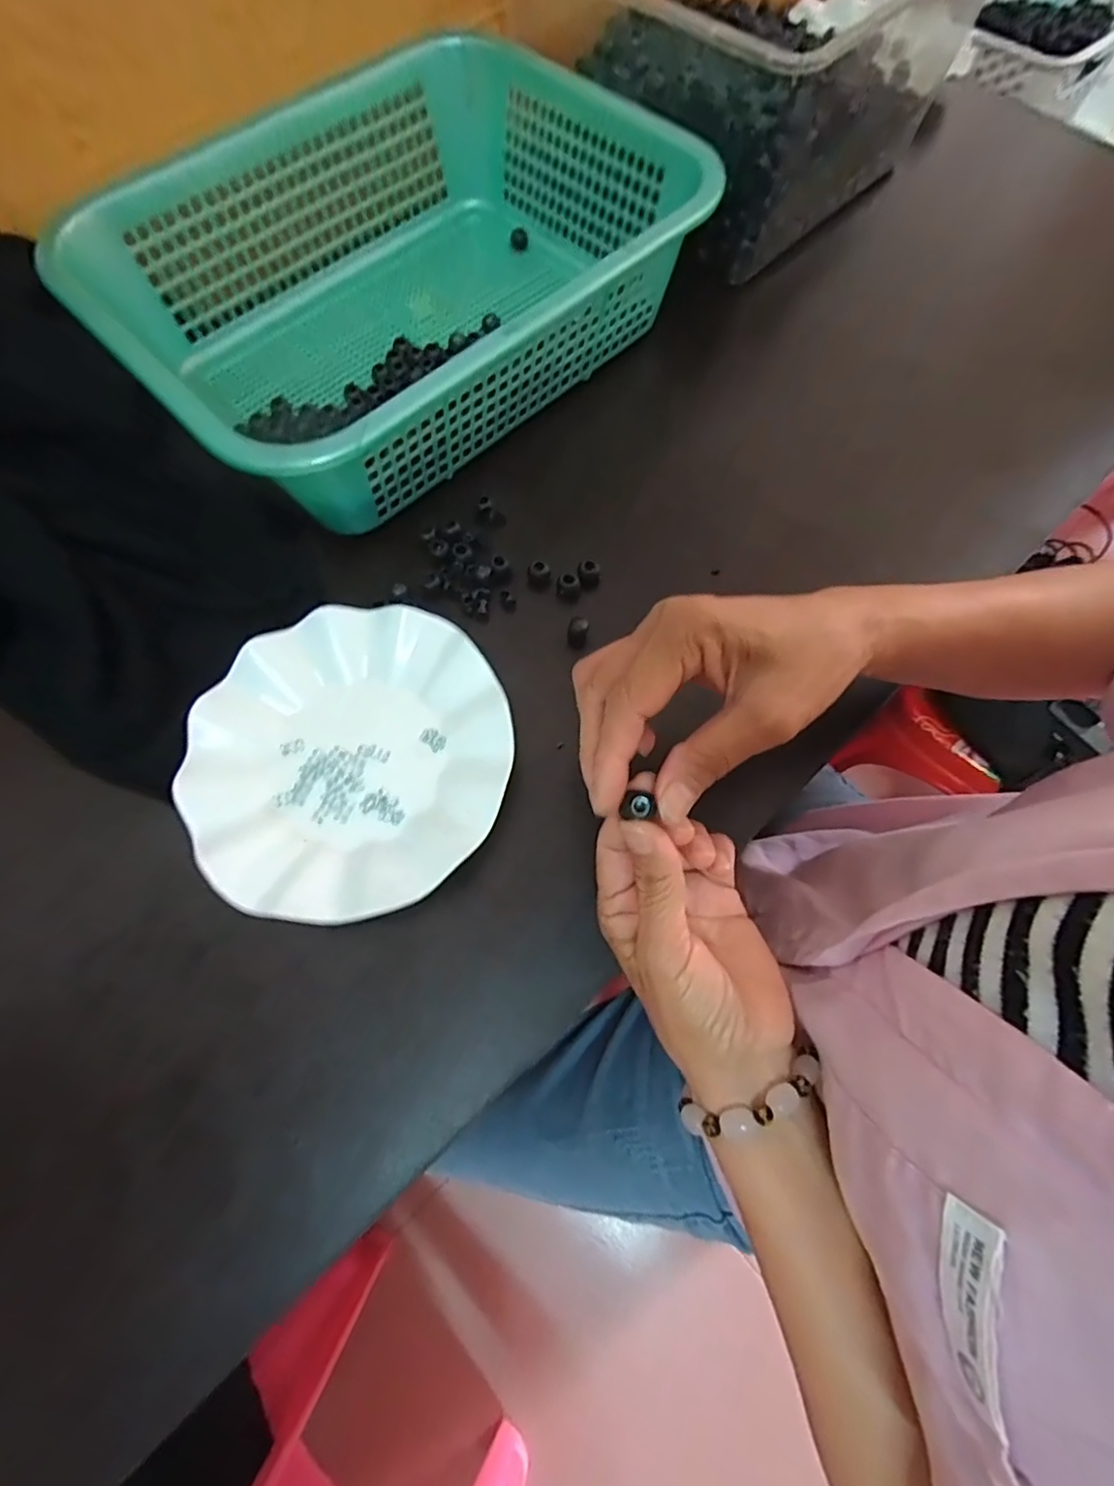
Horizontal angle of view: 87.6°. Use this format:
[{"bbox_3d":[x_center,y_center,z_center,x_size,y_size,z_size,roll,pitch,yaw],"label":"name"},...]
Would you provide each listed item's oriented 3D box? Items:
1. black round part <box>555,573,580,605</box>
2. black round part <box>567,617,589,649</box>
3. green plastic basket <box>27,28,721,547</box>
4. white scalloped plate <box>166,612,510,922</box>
[{"bbox_3d":[0.007,-0.104,0.391,0.016,0.018,0.012,-2,70,0],"label":"black round part"},{"bbox_3d":[0.013,-0.071,0.379,0.013,0.018,0.013,0,70,1],"label":"black round part"},{"bbox_3d":[-0.109,-0.329,0.426,0.380,0.108,0.285,-42,75,-13],"label":"green plastic basket"},{"bbox_3d":[-0.120,0.007,0.343,0.179,0.021,0.180,0,70,1],"label":"white scalloped plate"}]

